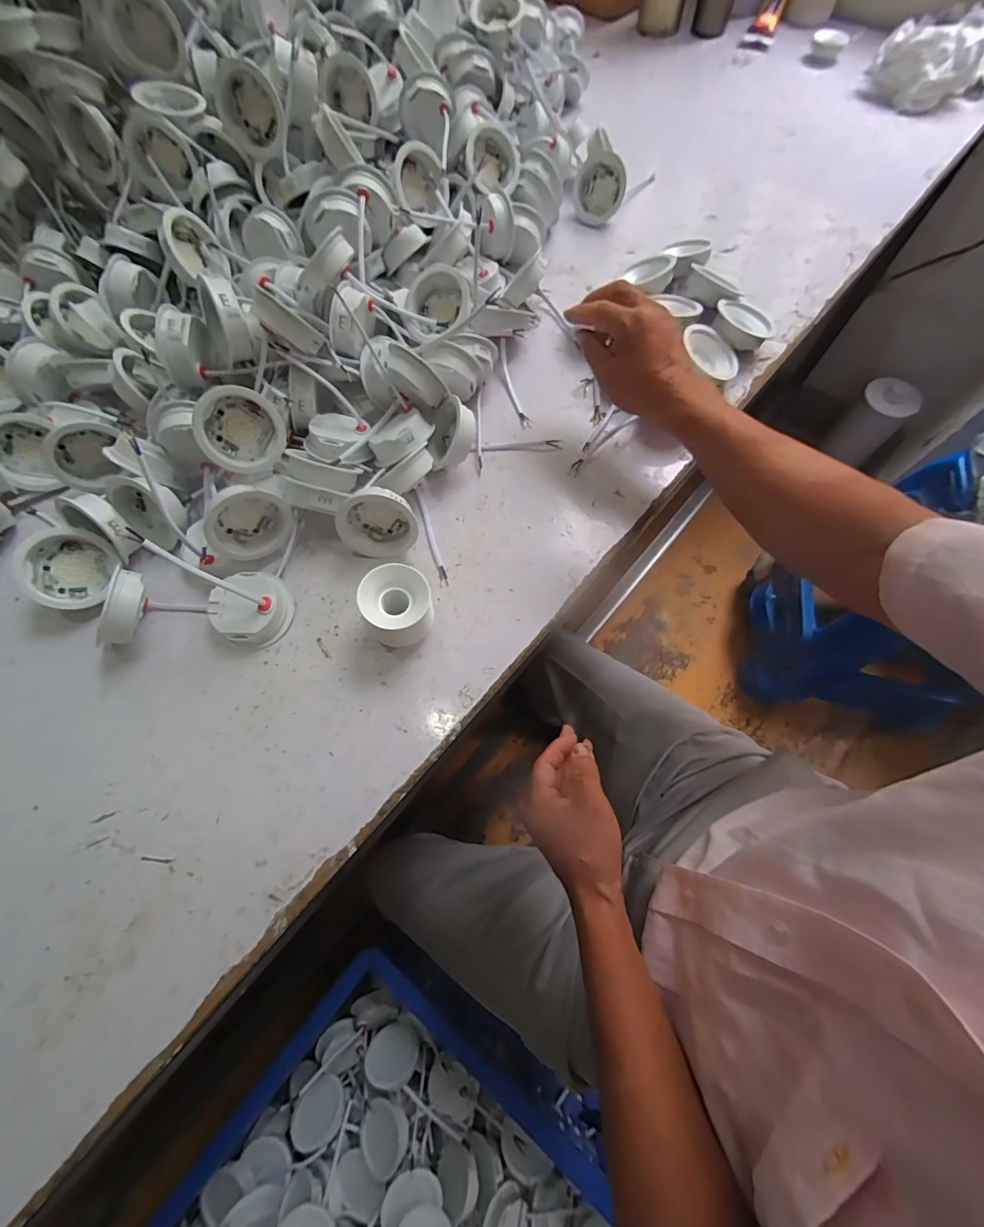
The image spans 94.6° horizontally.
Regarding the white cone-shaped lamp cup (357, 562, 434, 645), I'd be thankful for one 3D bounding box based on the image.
[{"bbox_3d":[-0.078,-0.003,0.389,0.055,0.062,0.056,-1,69,2],"label":"white cone-shaped lamp cup"}]

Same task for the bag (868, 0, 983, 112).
[{"bbox_3d":[0.732,-0.896,0.735,0.199,0.075,0.147,-28,70,-10],"label":"bag"}]

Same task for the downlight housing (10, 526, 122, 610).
[{"bbox_3d":[-0.391,-0.042,0.417,0.065,0.031,0.069,29,68,-30],"label":"downlight housing"}]

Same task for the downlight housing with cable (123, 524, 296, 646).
[{"bbox_3d":[-0.222,-0.025,0.381,0.064,0.103,0.075,-40,72,-14],"label":"downlight housing with cable"}]

